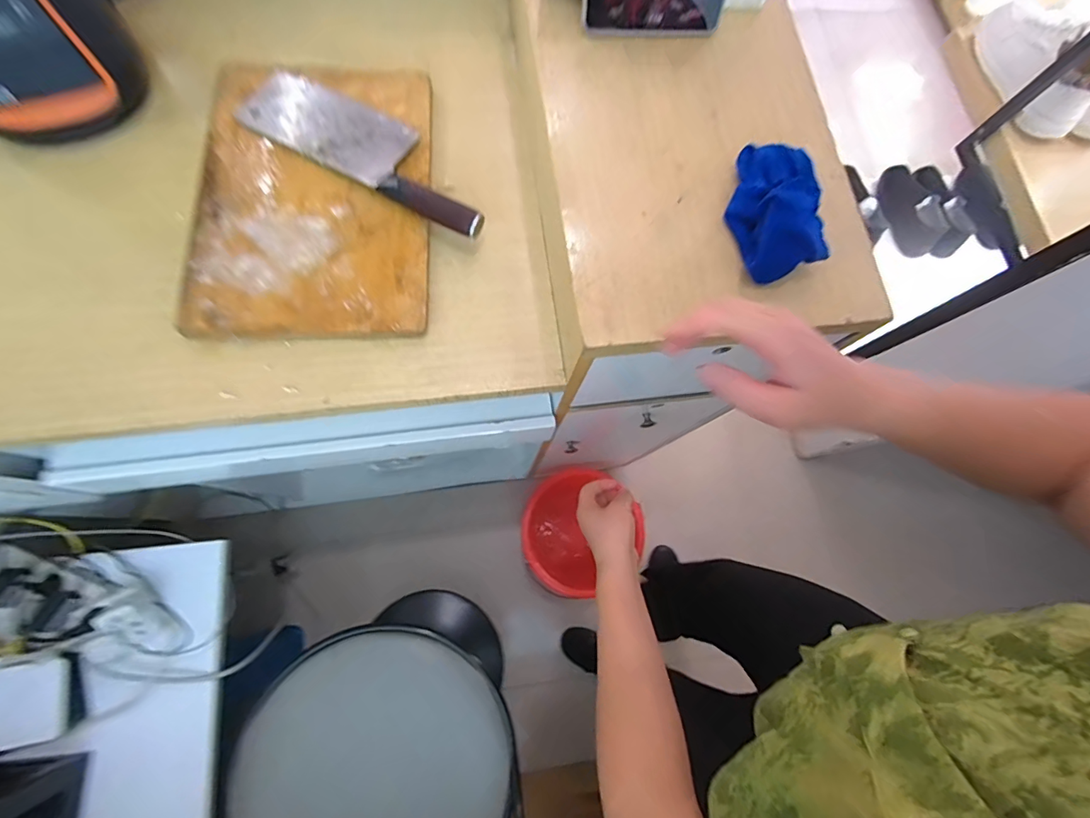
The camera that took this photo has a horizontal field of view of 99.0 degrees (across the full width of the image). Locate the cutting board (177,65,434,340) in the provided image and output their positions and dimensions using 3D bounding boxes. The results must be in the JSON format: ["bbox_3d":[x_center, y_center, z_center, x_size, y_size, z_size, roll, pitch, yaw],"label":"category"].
[{"bbox_3d":[-0.247,-0.235,0.504,0.236,0.023,0.331,-2,76,-2],"label":"cutting board"}]

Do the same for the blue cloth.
[{"bbox_3d":[0.209,-0.184,0.418,0.073,0.051,0.132,3,76,-1],"label":"blue cloth"}]

